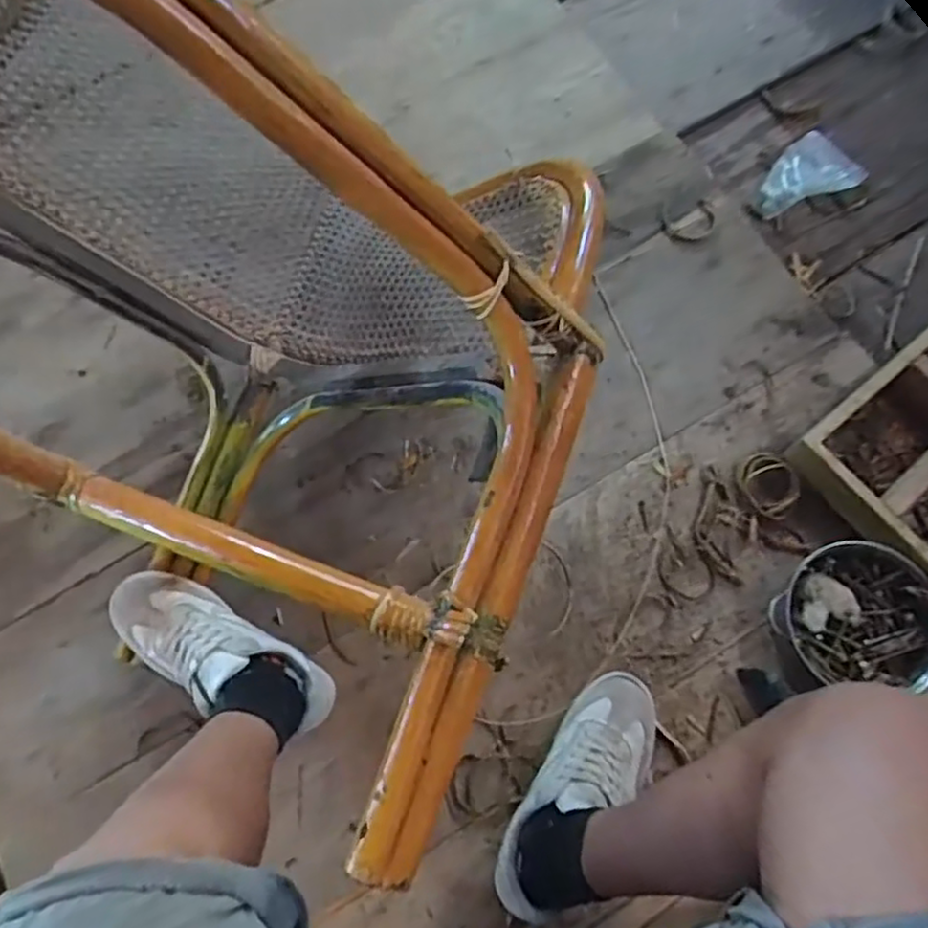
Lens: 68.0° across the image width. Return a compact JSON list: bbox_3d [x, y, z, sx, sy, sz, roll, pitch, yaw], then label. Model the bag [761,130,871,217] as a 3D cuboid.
[{"bbox_3d":[0.502,-0.416,0.978,0.111,0.047,0.168,42,77,11],"label":"bag"}]

